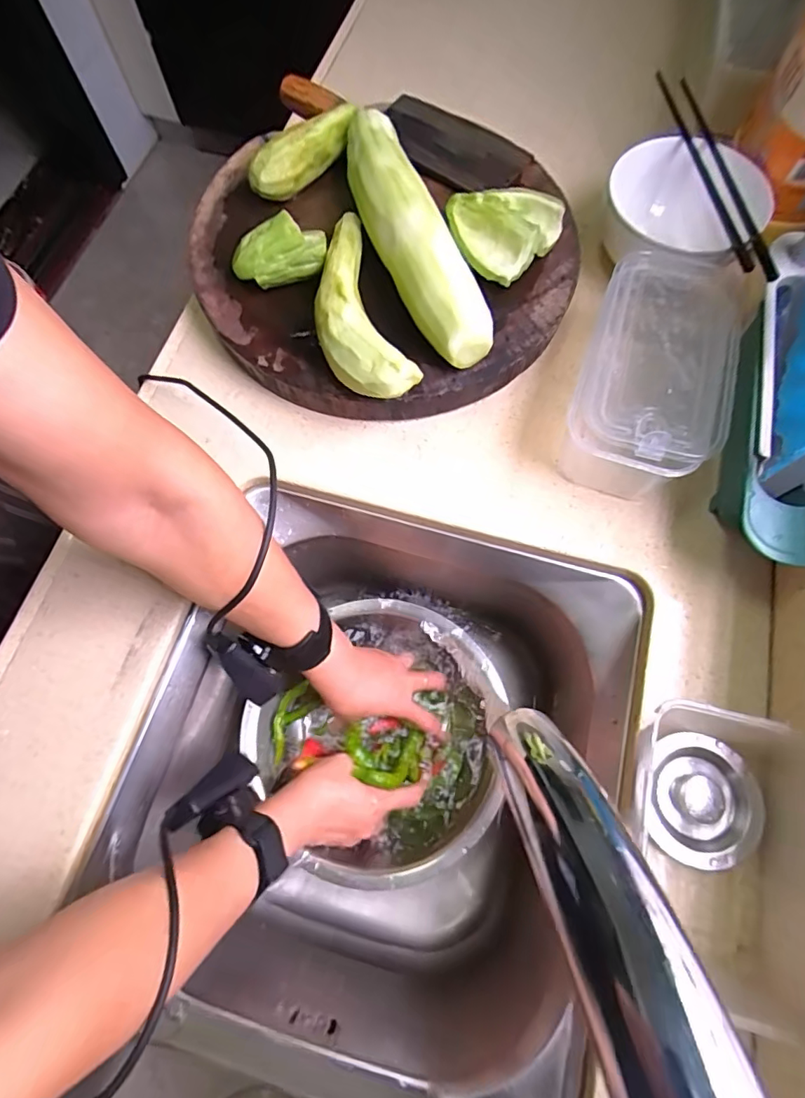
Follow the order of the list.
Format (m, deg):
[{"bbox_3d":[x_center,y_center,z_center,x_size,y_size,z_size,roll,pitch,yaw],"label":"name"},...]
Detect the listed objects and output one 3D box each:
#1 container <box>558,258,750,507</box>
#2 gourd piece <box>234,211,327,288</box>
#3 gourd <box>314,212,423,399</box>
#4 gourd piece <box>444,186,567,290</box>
[{"bbox_3d":[0.213,-0.148,0.437,0.109,0.083,0.215,22,72,8],"label":"container"},{"bbox_3d":[-0.110,-0.262,0.453,0.082,0.043,0.052,-17,71,-6],"label":"gourd piece"},{"bbox_3d":[-0.046,-0.208,0.433,0.064,0.044,0.198,-17,71,-6],"label":"gourd"},{"bbox_3d":[0.092,-0.309,0.465,0.094,0.043,0.103,0,71,0],"label":"gourd piece"}]

